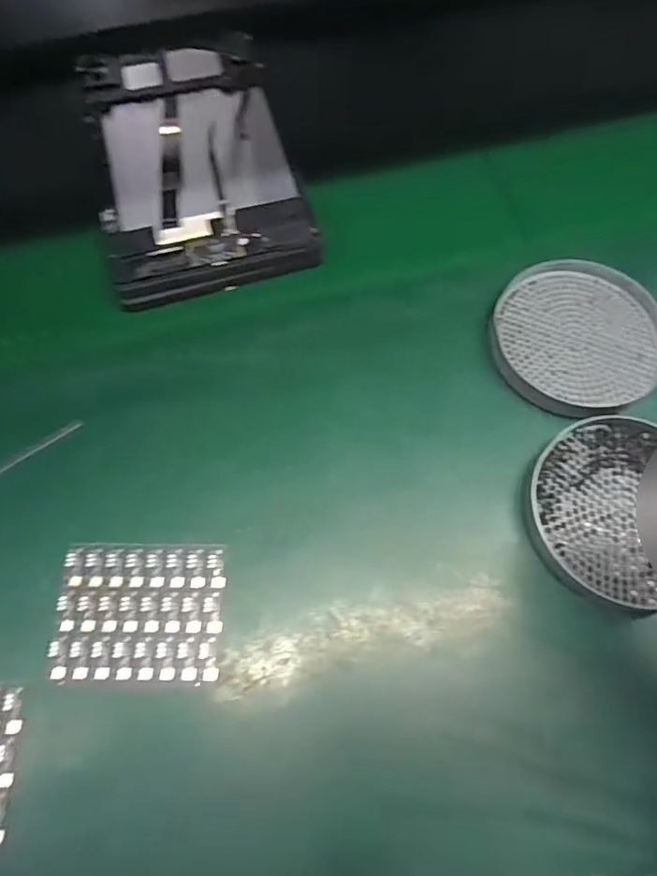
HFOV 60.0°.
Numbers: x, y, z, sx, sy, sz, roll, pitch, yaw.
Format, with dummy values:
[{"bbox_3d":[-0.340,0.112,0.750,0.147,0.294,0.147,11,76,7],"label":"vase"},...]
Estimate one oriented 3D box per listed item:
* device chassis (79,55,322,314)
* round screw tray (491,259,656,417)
[{"bbox_3d":[-0.108,-0.225,0.451,0.147,0.039,0.249,-13,67,-9],"label":"device chassis"},{"bbox_3d":[0.173,-0.070,0.403,0.117,0.022,0.115,1,66,-2],"label":"round screw tray"}]

